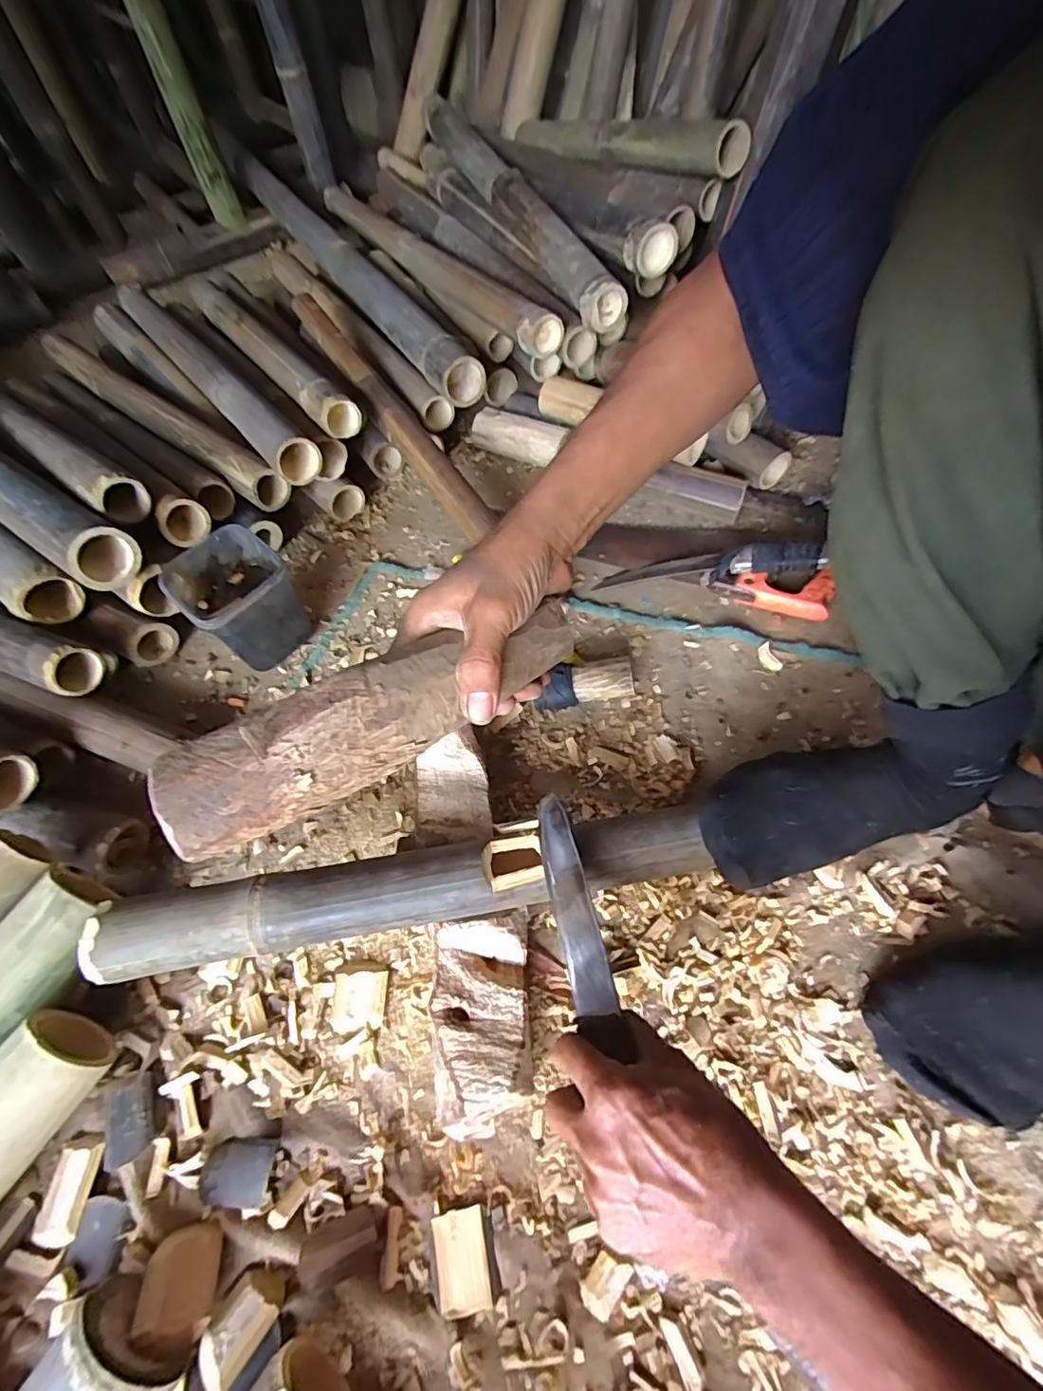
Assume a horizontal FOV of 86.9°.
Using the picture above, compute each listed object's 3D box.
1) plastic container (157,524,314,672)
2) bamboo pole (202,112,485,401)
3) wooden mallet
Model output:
[{"bbox_3d":[-0.329,-0.108,0.654,0.126,0.121,0.107,37,67,23],"label":"plastic container"},{"bbox_3d":[-0.356,-0.828,1.011,0.080,0.072,1.159,-29,61,-13],"label":"bamboo pole"},{"bbox_3d":[-0.079,0.010,0.320,0.248,0.036,0.054,-27,60,-18],"label":"wooden mallet"}]

